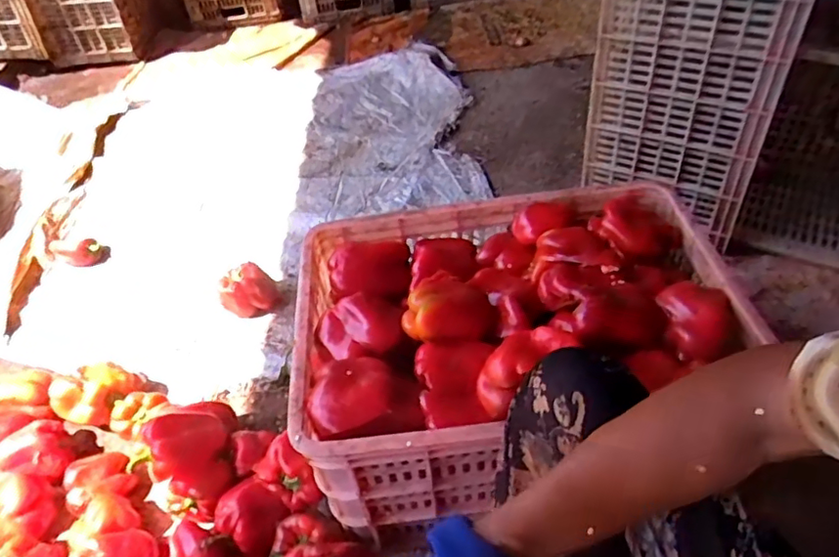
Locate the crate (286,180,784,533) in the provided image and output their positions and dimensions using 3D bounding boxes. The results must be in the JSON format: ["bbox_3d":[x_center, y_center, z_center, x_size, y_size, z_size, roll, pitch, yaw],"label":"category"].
[{"bbox_3d":[0.108,0.076,0.736,0.501,0.218,0.358,-6,45,-1],"label":"crate"}]

